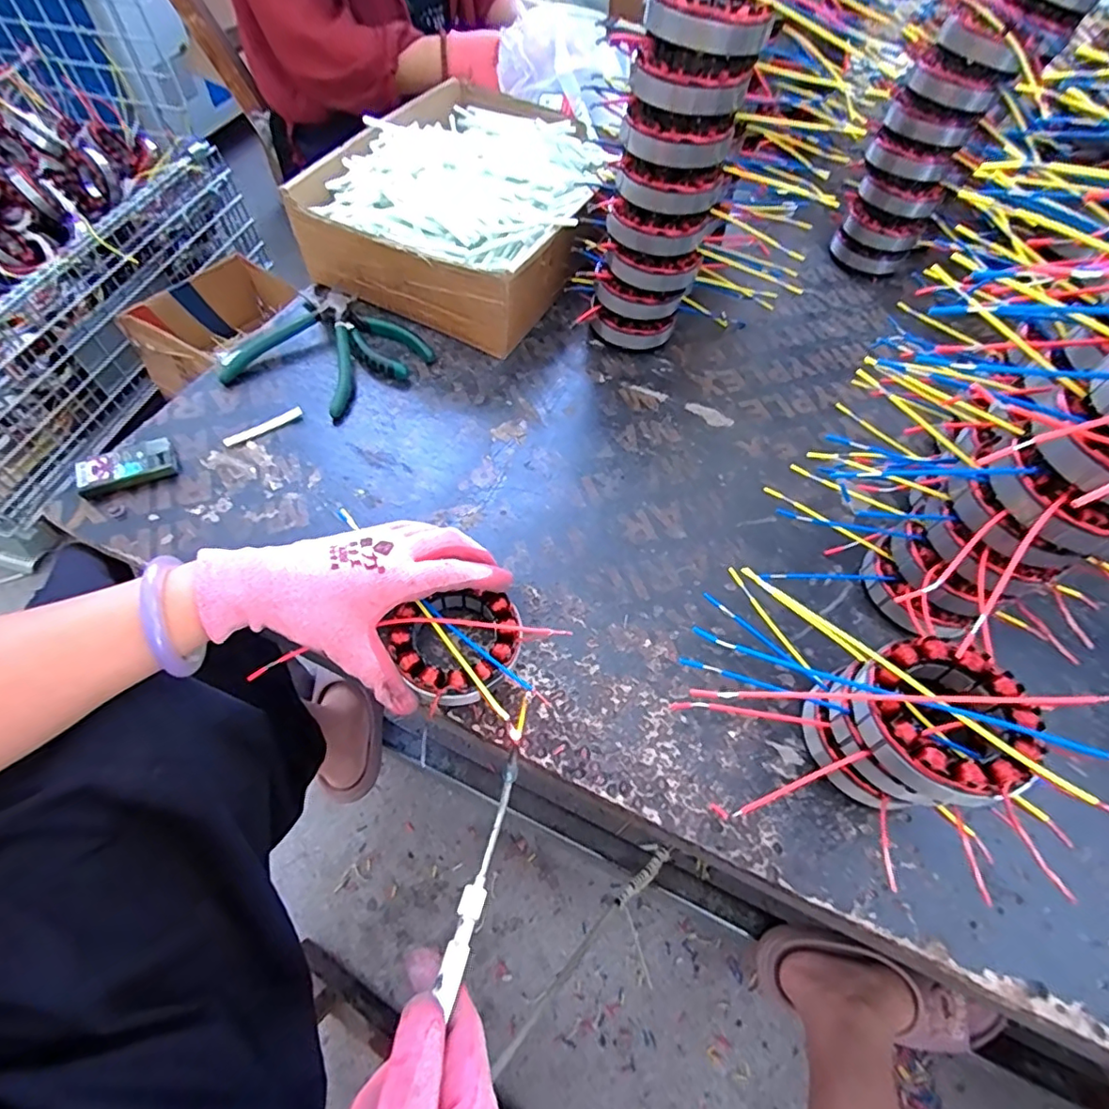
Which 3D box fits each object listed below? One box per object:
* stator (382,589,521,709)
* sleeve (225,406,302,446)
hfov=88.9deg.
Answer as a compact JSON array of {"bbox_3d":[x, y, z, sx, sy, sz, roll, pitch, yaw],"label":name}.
[{"bbox_3d":[-0.062,0.059,0.377,0.083,0.028,0.072,-28,65,-19],"label":"stator"},{"bbox_3d":[-0.251,-0.110,0.488,0.067,0.004,0.008,-33,66,-21],"label":"sleeve"}]

